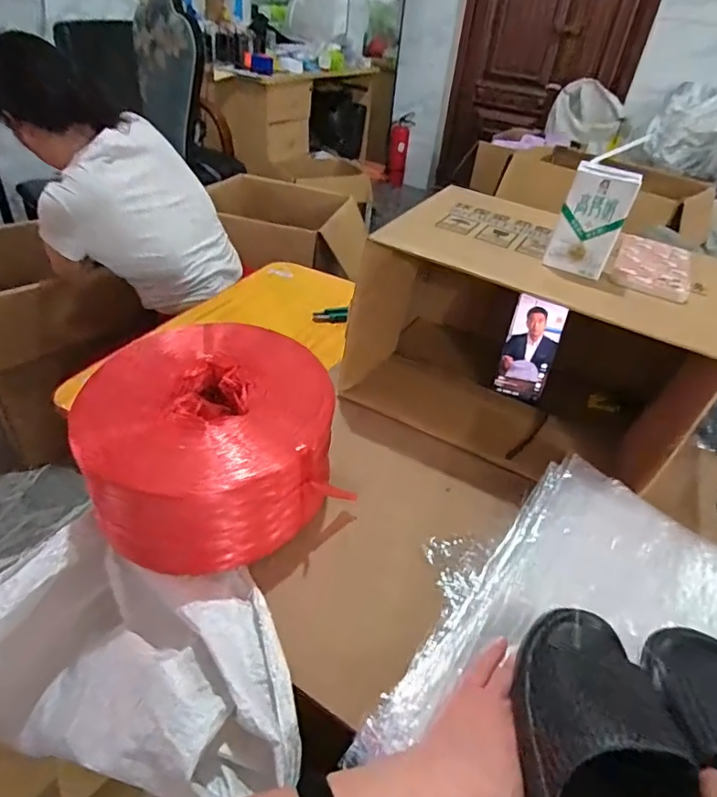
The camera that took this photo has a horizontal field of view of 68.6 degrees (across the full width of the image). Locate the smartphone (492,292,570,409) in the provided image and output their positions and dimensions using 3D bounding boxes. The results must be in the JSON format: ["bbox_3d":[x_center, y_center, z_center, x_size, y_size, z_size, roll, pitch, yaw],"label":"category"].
[{"bbox_3d":[0.252,-0.070,0.776,0.074,0.151,0.011,15,16,6],"label":"smartphone"}]

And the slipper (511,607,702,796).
[{"bbox_3d":[0.173,0.278,0.366,0.105,0.064,0.261,7,52,0],"label":"slipper"}]

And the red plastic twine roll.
[{"bbox_3d":[-0.163,0.046,0.593,0.246,0.152,0.255,-9,41,-19],"label":"red plastic twine roll"}]

